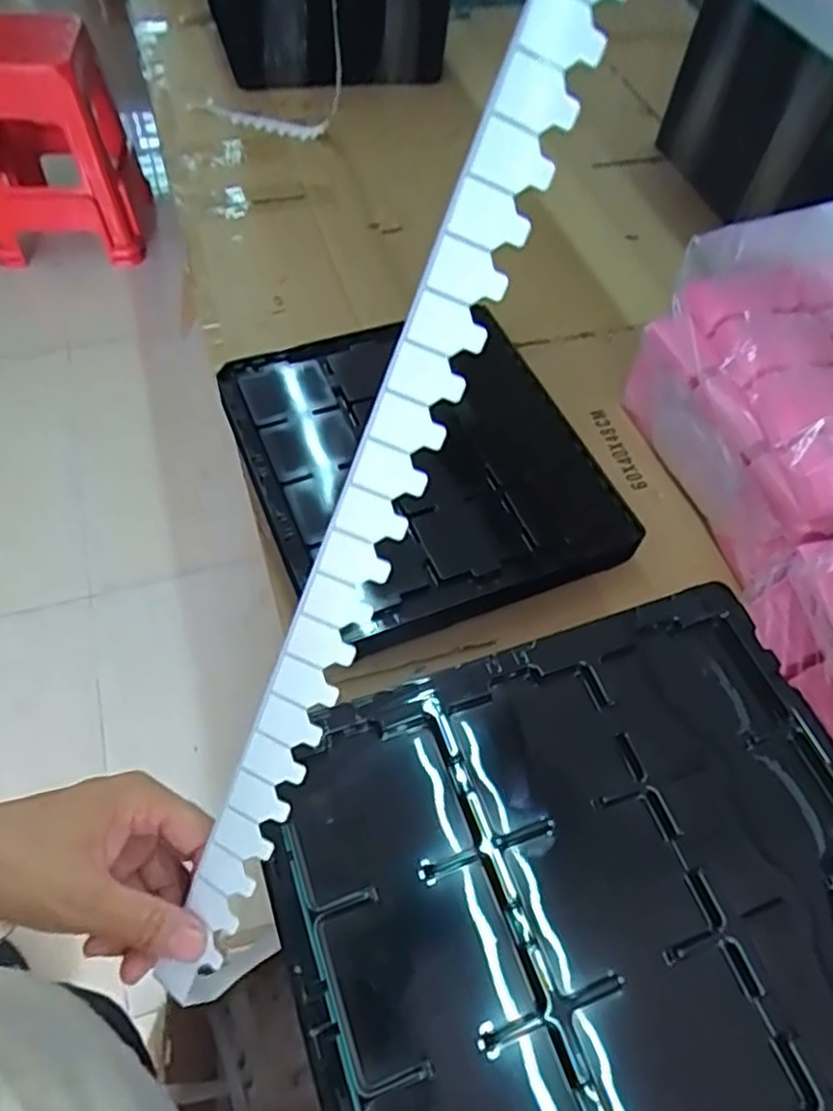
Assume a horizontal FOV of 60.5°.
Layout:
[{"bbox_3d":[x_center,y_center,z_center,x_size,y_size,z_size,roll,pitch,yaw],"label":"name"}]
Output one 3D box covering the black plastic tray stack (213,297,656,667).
[{"bbox_3d":[0.006,-0.105,0.774,0.347,0.059,0.365,-18,60,-16],"label":"black plastic tray stack"}]

